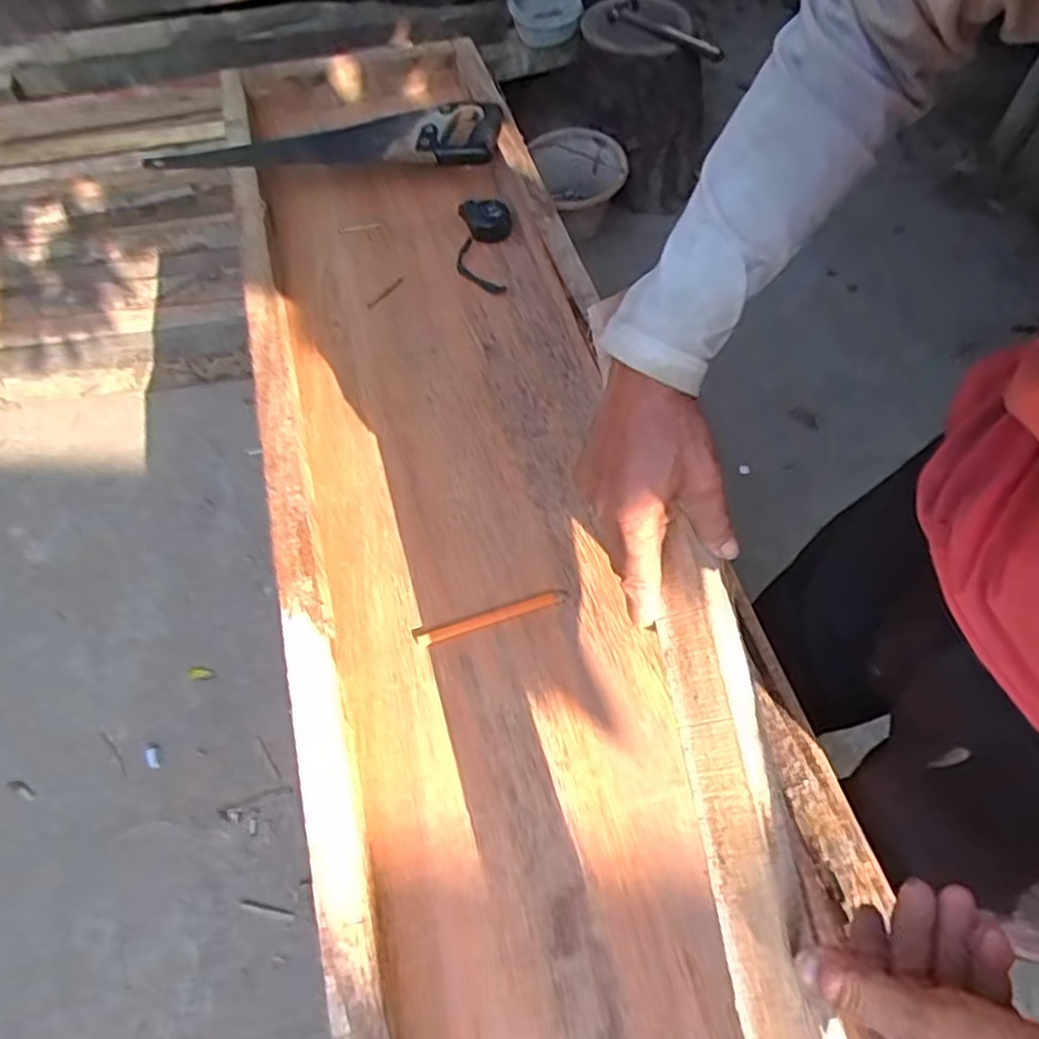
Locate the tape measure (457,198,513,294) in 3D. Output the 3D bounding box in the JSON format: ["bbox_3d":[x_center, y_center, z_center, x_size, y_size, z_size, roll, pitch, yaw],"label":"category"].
[{"bbox_3d":[-0.049,-0.378,0.980,0.072,0.031,0.157,-1,57,2],"label":"tape measure"}]

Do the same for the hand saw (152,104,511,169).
[{"bbox_3d":[-0.282,-0.533,1.022,0.517,0.043,0.111,-8,57,-3],"label":"hand saw"}]

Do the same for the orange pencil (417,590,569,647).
[{"bbox_3d":[-0.026,0.097,0.700,0.151,0.006,0.014,-17,58,-9],"label":"orange pencil"}]

